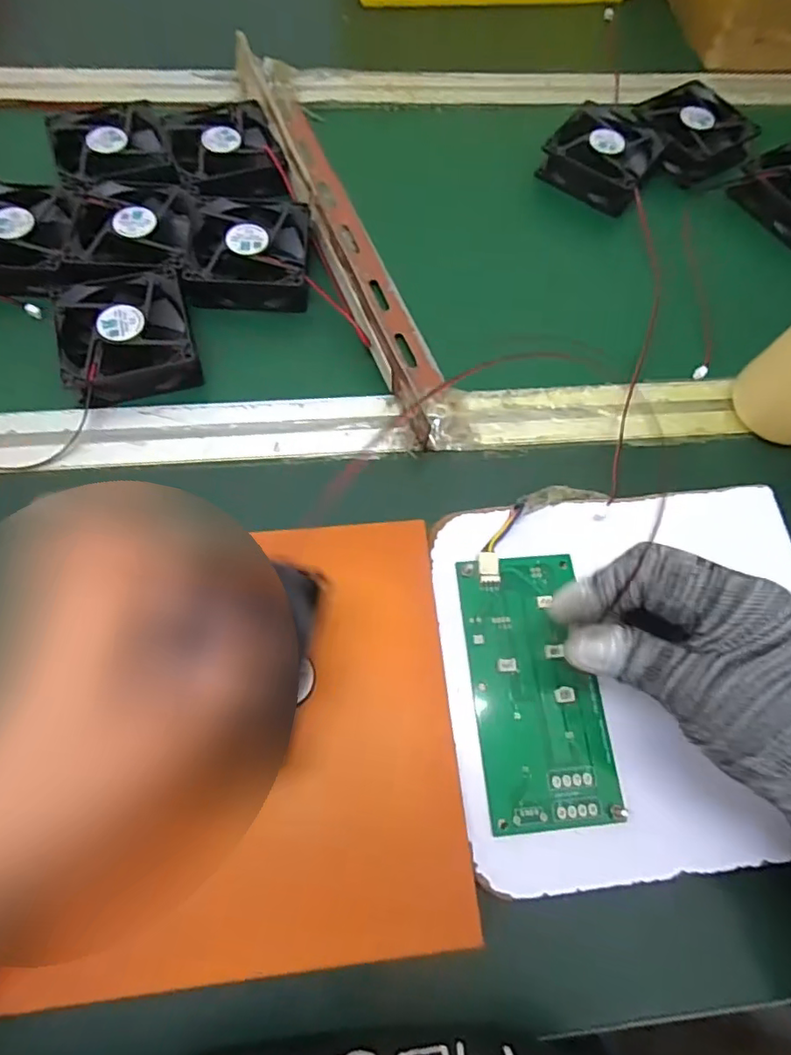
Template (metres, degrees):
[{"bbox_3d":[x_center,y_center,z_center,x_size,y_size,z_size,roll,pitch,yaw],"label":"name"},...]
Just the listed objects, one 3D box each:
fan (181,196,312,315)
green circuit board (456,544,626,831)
[{"bbox_3d":[-0.102,-0.193,0.412,0.080,0.026,0.088,-3,66,-3],"label":"fan"},{"bbox_3d":[0.071,0.079,0.297,0.065,0.007,0.134,-7,69,-5],"label":"green circuit board"}]

